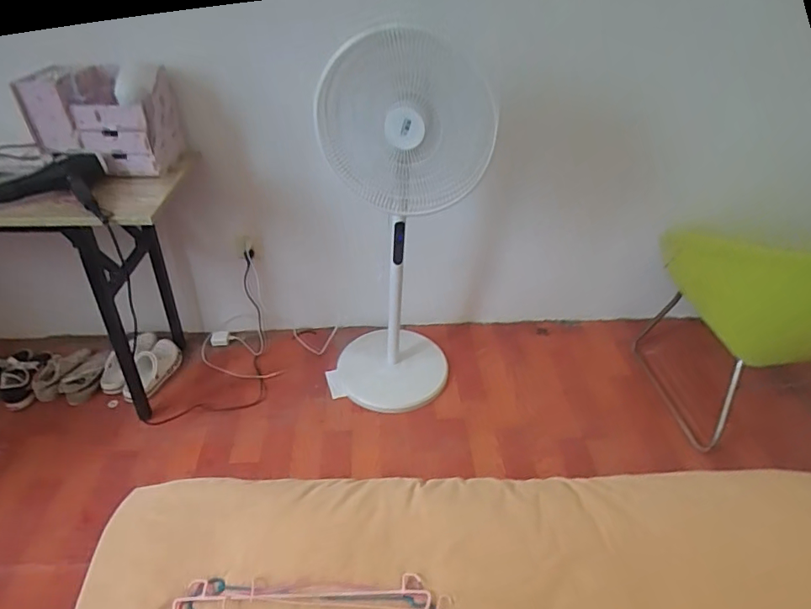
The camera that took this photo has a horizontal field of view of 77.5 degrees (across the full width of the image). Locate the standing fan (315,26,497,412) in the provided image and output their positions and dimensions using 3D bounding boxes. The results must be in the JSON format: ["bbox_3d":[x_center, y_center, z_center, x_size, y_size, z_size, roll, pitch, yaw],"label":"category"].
[{"bbox_3d":[-0.047,-0.153,1.395,0.380,1.078,0.398,-10,39,-14],"label":"standing fan"}]

